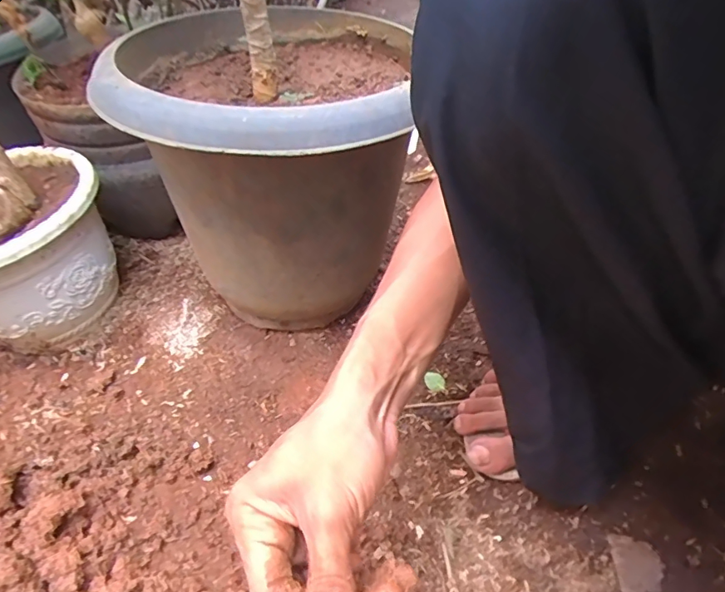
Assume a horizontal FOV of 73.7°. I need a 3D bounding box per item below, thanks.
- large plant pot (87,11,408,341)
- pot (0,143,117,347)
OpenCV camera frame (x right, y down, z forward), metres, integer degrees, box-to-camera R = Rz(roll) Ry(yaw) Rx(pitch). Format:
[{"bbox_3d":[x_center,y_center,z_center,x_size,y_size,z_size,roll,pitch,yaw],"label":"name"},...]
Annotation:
[{"bbox_3d":[-0.072,-0.113,0.475,0.247,0.249,0.276,-1,43,5],"label":"large plant pot"},{"bbox_3d":[-0.346,-0.035,0.489,0.190,0.144,0.176,-3,43,3],"label":"pot"}]

